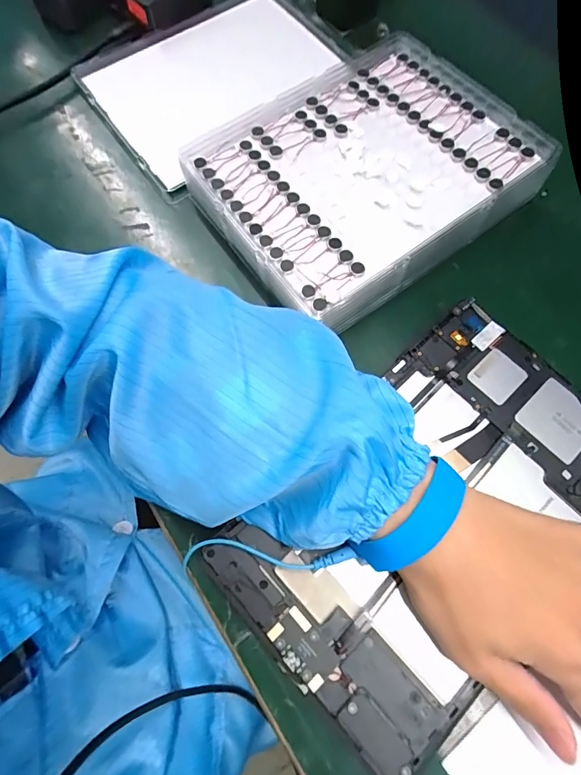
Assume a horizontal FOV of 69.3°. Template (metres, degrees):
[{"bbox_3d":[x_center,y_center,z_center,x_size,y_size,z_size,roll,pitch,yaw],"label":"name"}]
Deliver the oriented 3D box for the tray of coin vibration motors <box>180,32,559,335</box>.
[{"bbox_3d":[0.055,-0.153,0.315,0.220,0.048,0.172,-33,74,-10],"label":"tray of coin vibration motors"}]

